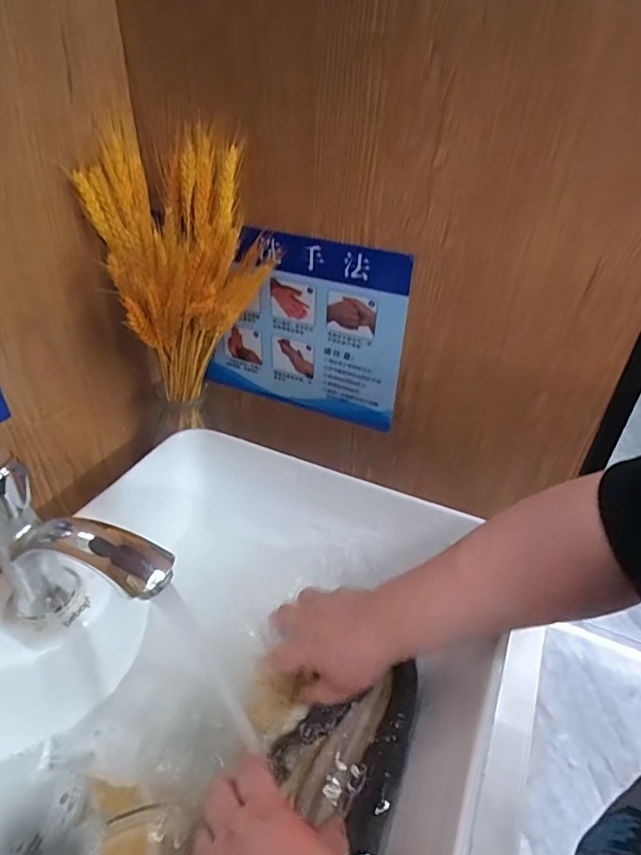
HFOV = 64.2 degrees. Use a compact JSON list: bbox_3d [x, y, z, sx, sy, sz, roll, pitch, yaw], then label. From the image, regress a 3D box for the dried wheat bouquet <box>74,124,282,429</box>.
[{"bbox_3d":[-0.136,-0.122,0.504,0.164,0.273,0.120,11,36,11],"label":"dried wheat bouquet"}]

